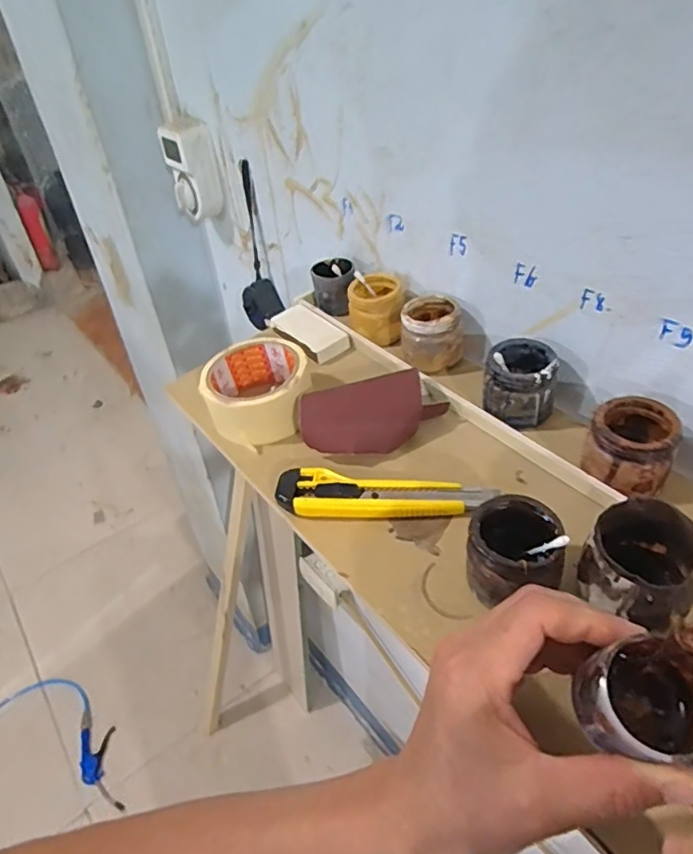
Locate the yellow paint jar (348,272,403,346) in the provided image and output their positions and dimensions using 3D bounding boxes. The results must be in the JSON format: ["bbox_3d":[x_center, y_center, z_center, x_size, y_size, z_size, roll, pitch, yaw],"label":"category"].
[{"bbox_3d":[0.029,-0.119,0.564,0.050,0.052,0.055,-3,40,2],"label":"yellow paint jar"}]

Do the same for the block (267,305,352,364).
[{"bbox_3d":[-0.039,-0.099,0.585,0.047,0.017,0.092,-27,45,-24],"label":"block"}]

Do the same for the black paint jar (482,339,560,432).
[{"bbox_3d":[0.142,-0.038,0.453,0.052,0.061,0.054,-3,40,2],"label":"black paint jar"}]

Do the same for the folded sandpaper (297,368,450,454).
[{"bbox_3d":[0.020,-0.011,0.462,0.116,0.018,0.065,-15,67,-8],"label":"folded sandpaper"}]

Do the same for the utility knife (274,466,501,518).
[{"bbox_3d":[0.026,0.051,0.417,0.159,0.015,0.034,2,41,9],"label":"utility knife"}]

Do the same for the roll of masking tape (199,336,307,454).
[{"bbox_3d":[-0.081,-0.033,0.500,0.088,0.051,0.093,-7,40,-2],"label":"roll of masking tape"}]

